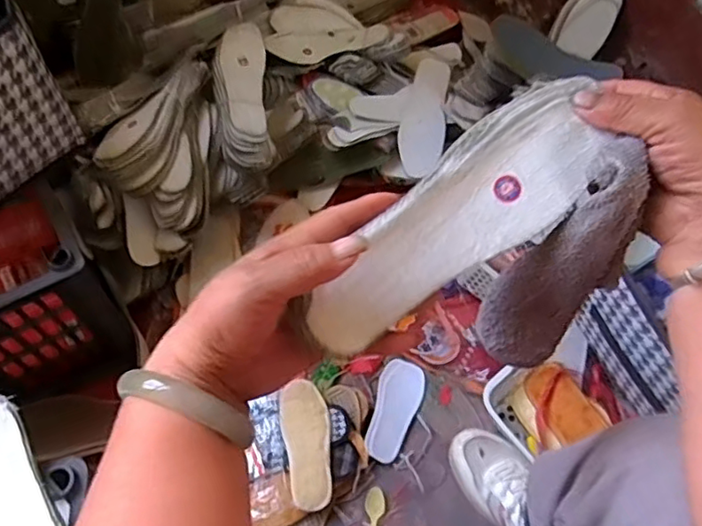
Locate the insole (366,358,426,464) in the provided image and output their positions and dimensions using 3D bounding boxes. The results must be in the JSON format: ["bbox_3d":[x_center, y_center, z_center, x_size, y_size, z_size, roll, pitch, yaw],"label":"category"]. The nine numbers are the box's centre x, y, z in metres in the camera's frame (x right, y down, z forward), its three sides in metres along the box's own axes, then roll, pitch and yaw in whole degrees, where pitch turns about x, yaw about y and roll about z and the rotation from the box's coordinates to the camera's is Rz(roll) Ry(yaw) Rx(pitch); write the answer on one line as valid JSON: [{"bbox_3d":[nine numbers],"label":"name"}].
[{"bbox_3d":[0.064,0.206,0.834,0.064,0.005,0.152,22,53,-2],"label":"insole"}]

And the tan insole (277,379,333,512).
[{"bbox_3d":[-0.057,0.232,0.769,0.061,0.024,0.159,-8,61,-7],"label":"tan insole"}]

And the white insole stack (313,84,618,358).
[{"bbox_3d":[0.065,-0.027,0.345,0.206,0.028,0.068,-40,95,-4],"label":"white insole stack"}]

